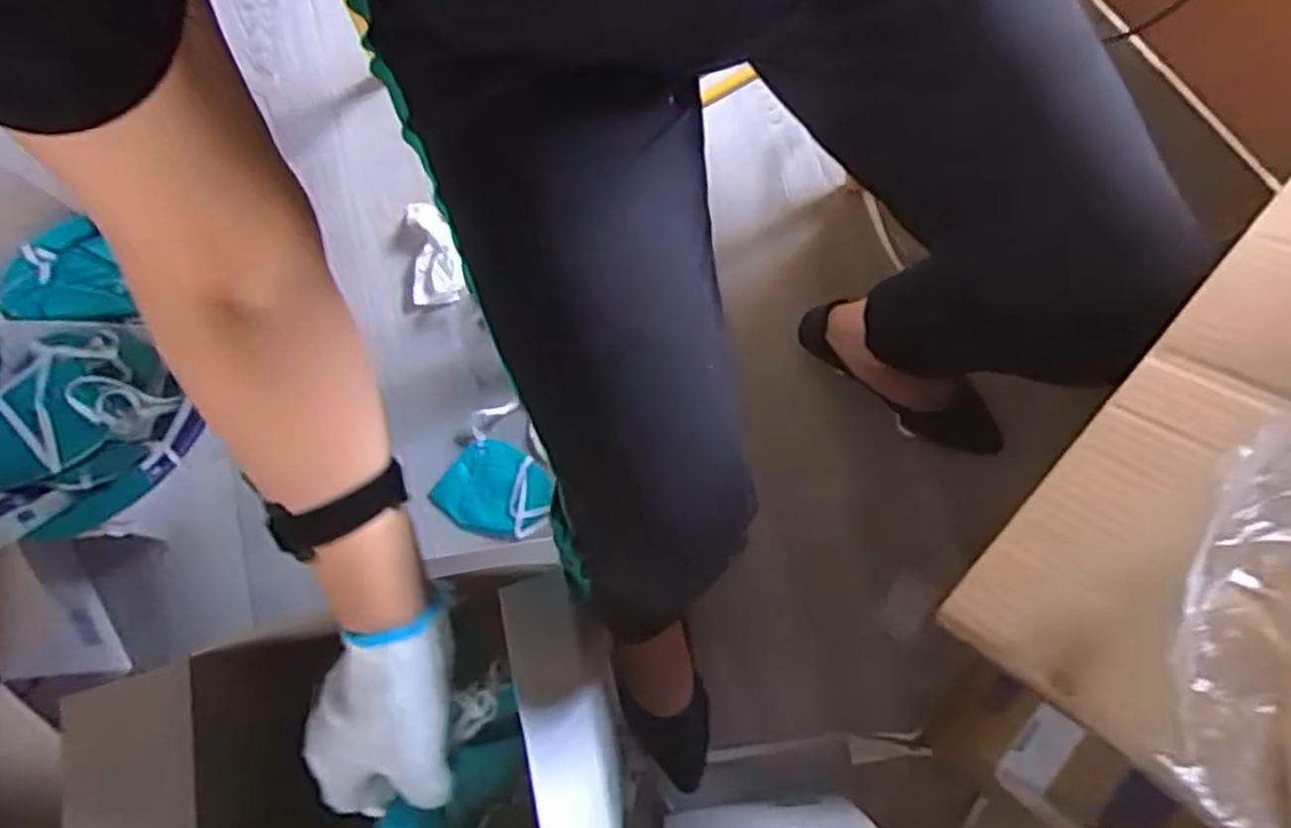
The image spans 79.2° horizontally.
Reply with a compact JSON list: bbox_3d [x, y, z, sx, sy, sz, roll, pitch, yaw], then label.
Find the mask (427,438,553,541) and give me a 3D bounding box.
[{"bbox_3d":[-0.176,0.093,0.924,0.127,0.015,0.107,33,78,10],"label":"mask"}]

